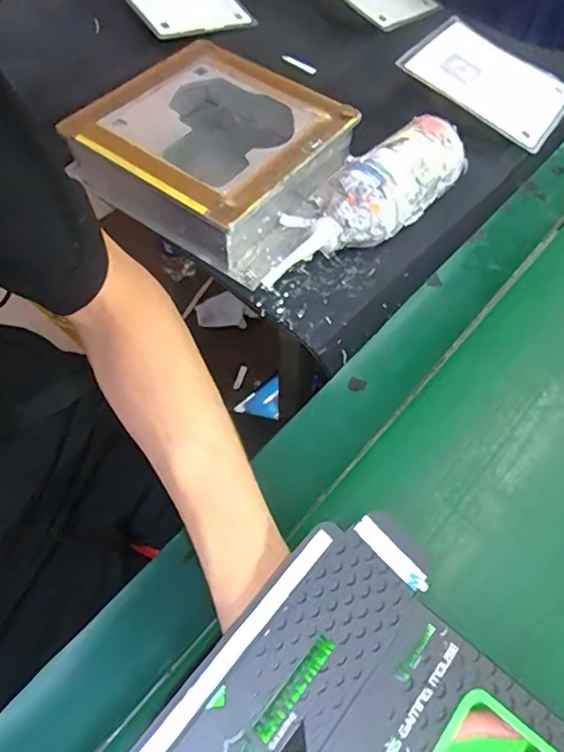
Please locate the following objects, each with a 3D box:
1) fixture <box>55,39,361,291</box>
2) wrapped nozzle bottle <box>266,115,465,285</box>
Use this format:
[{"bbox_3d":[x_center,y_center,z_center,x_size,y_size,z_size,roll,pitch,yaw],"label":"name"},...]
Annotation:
[{"bbox_3d":[-0.061,-0.226,0.511,0.220,0.063,0.204,31,65,16],"label":"fixture"},{"bbox_3d":[0.072,-0.162,0.475,0.216,0.066,0.082,-36,66,-5],"label":"wrapped nozzle bottle"}]

